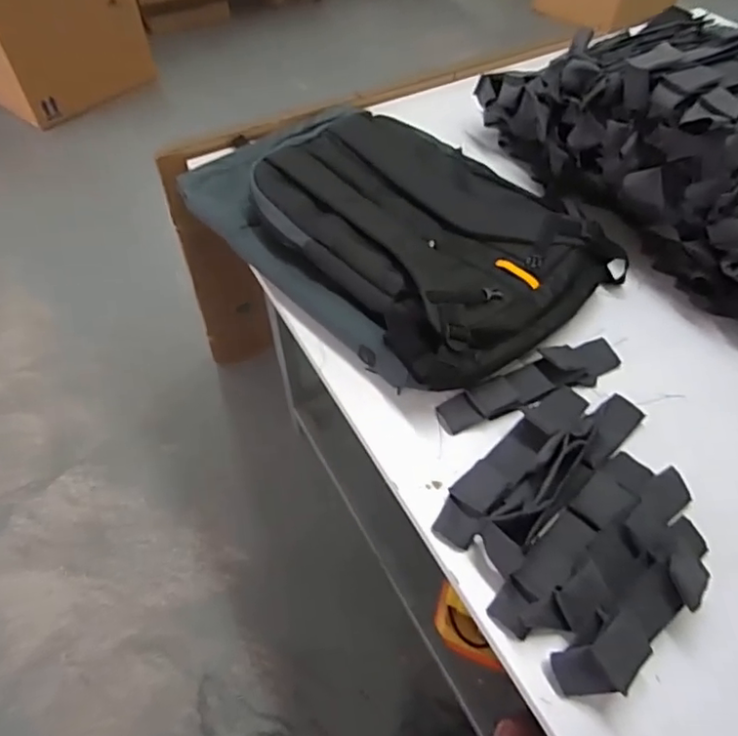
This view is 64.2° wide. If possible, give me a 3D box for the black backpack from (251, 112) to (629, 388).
[{"bbox_3d":[0.066,-0.192,0.815,0.350,0.090,0.459,-35,59,-23],"label":"black backpack"}]

